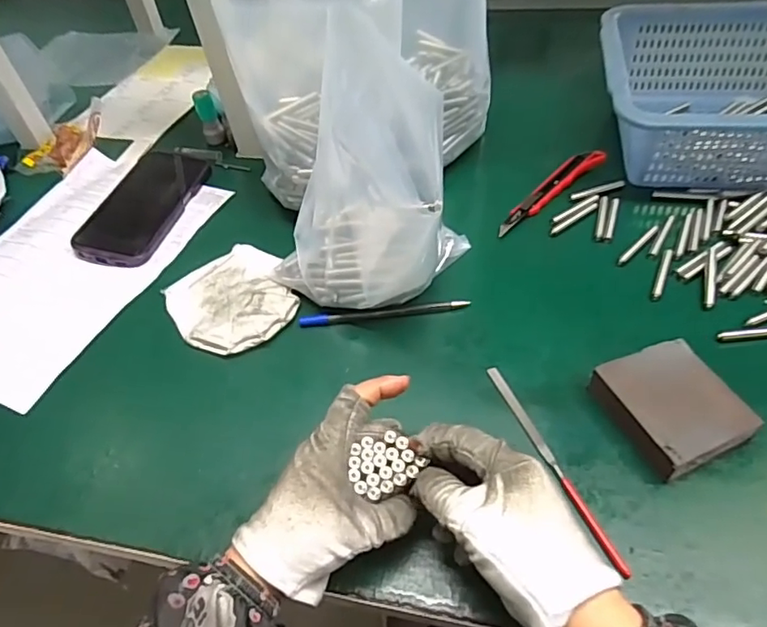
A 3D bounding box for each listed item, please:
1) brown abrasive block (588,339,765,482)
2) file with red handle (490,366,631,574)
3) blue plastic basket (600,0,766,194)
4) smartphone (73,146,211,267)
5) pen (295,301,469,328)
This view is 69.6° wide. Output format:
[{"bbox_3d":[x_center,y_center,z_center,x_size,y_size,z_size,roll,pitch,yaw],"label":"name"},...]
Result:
[{"bbox_3d":[0.191,0.062,0.368,0.069,0.030,0.080,-19,50,-10],"label":"brown abrasive block"},{"bbox_3d":[0.111,0.097,0.368,0.009,0.006,0.158,-19,50,-10],"label":"file with red handle"},{"bbox_3d":[0.372,-0.214,0.547,0.303,0.095,0.239,5,51,11],"label":"blue plastic basket"},{"bbox_3d":[-0.252,-0.117,0.583,0.085,0.018,0.176,6,51,11],"label":"smartphone"},{"bbox_3d":[0.000,-0.001,0.461,0.139,0.006,0.009,-8,49,0],"label":"pen"}]

